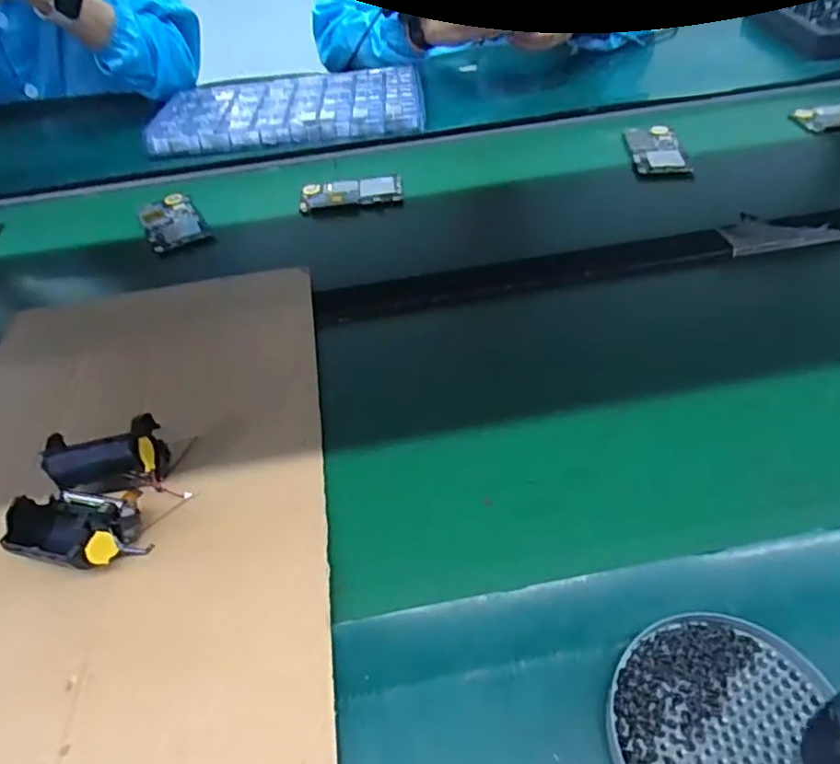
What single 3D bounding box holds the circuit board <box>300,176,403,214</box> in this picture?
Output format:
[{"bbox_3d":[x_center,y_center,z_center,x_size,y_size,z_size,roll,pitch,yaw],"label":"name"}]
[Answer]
[{"bbox_3d":[-0.083,-0.232,0.749,0.123,0.013,0.053,-5,45,0],"label":"circuit board"}]

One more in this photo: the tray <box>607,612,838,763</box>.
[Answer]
[{"bbox_3d":[0.153,0.179,0.310,0.109,0.012,0.113,-2,45,2],"label":"tray"}]

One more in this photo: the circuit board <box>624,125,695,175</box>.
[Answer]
[{"bbox_3d":[0.296,-0.294,0.766,0.064,0.007,0.111,-1,45,3],"label":"circuit board"}]

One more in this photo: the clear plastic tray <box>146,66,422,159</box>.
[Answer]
[{"bbox_3d":[-0.193,-0.416,0.917,0.381,0.043,0.227,-7,45,-3],"label":"clear plastic tray"}]

